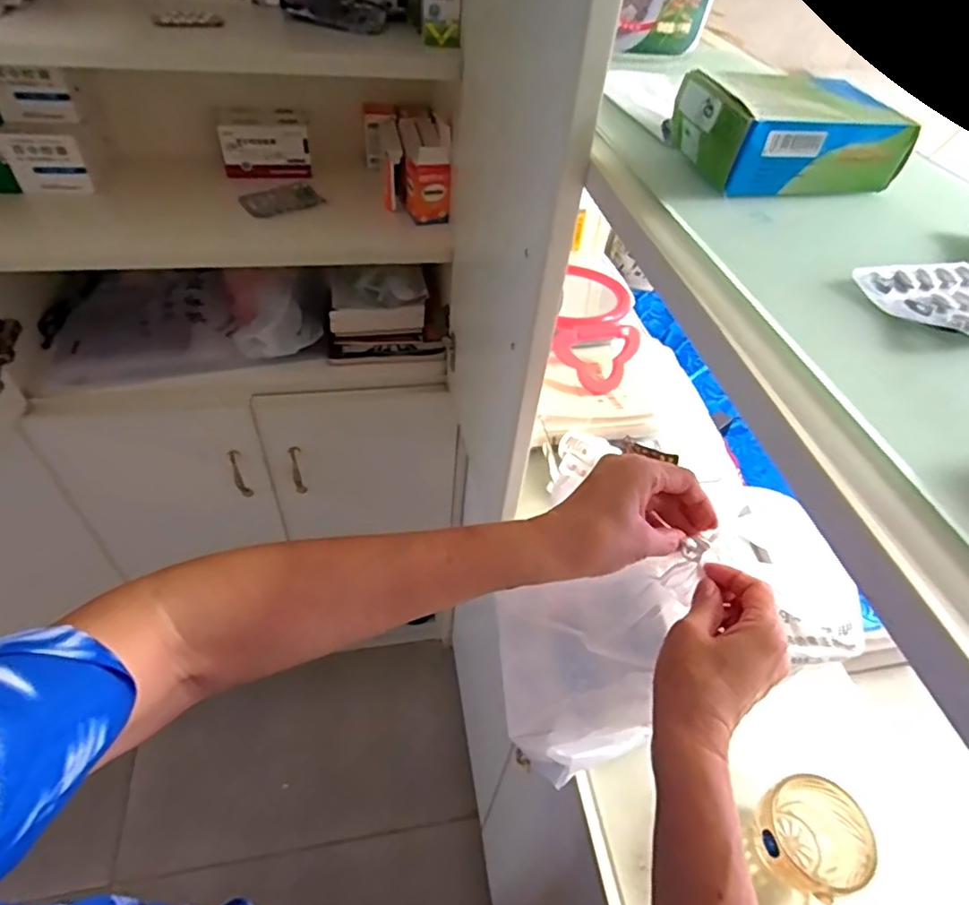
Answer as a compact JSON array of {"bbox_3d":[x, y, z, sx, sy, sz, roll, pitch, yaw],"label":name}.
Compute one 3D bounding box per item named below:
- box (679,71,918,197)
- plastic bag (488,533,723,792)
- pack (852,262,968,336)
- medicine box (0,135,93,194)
[{"bbox_3d":[0.187,-0.197,0.362,0.124,0.047,0.072,-6,48,-12],"label":"box"},{"bbox_3d":[0.075,0.153,0.477,0.130,0.183,0.138,14,47,7],"label":"plastic bag"},{"bbox_3d":[0.219,-0.071,0.279,0.070,0.005,0.057,-8,48,-13],"label":"pack"},{"bbox_3d":[-0.600,-0.376,0.774,0.129,0.073,0.018,-11,49,-16],"label":"medicine box"}]

